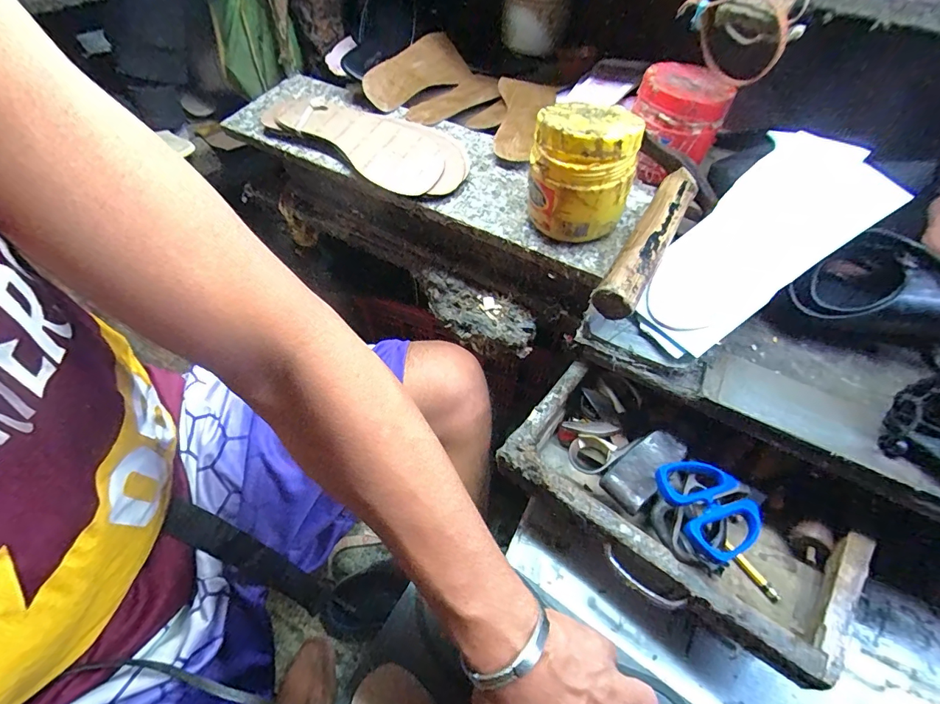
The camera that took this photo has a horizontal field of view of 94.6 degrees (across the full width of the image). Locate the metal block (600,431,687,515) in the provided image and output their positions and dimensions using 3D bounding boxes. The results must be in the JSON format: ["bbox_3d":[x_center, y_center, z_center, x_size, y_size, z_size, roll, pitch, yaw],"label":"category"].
[{"bbox_3d":[0.164,0.110,0.411,0.083,0.013,0.039,-42,66,-11],"label":"metal block"}]

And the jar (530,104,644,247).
[{"bbox_3d":[0.102,-0.173,0.414,0.092,0.105,0.091,1,57,-1],"label":"jar"}]

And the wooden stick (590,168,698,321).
[{"bbox_3d":[0.172,-0.109,0.408,0.035,0.031,0.199,29,61,16],"label":"wooden stick"}]

